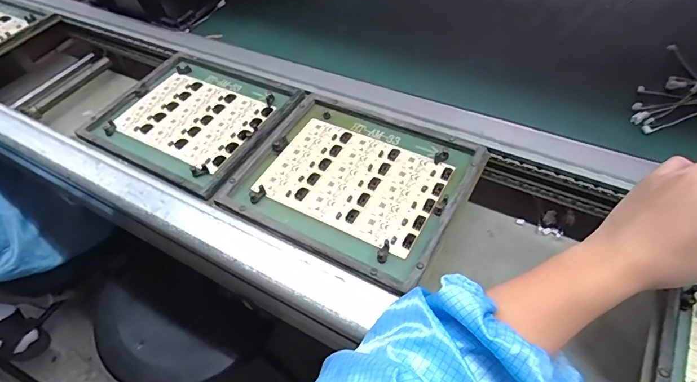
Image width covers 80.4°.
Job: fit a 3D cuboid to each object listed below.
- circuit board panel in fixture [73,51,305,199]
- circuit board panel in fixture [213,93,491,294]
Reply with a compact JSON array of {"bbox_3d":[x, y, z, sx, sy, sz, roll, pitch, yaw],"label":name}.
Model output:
[{"bbox_3d":[-0.204,-0.103,0.550,0.238,0.014,0.200,23,57,23],"label":"circuit board panel in fixture"},{"bbox_3d":[0.006,-0.017,0.467,0.241,0.015,0.202,23,57,23],"label":"circuit board panel in fixture"}]

